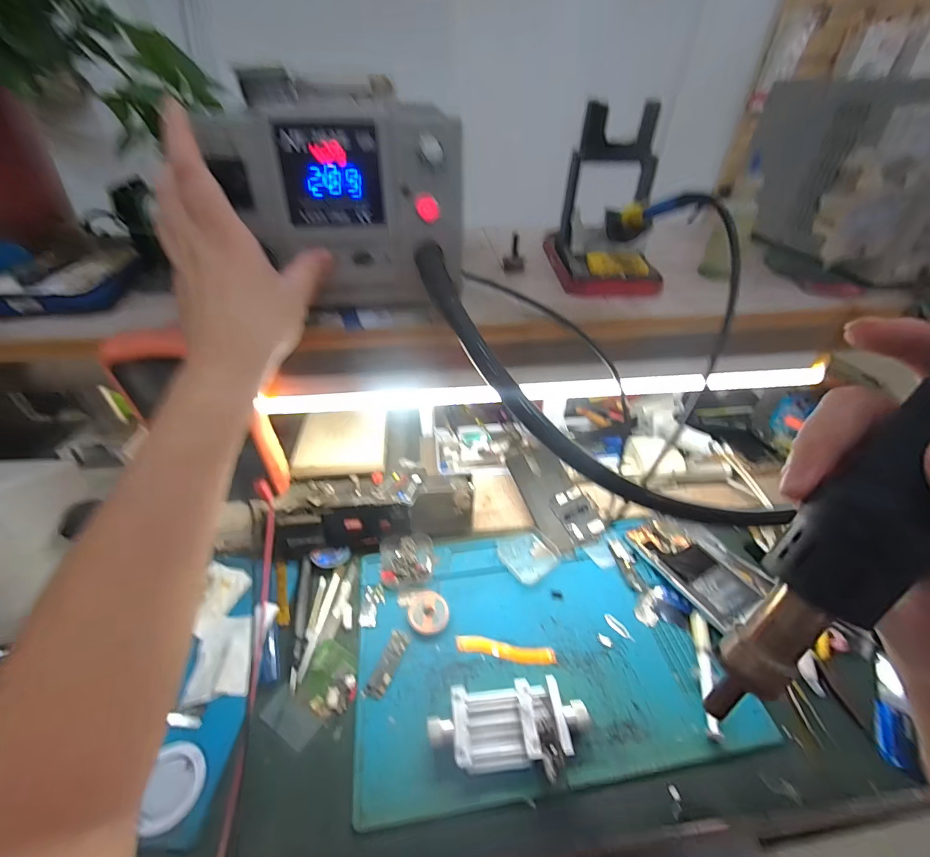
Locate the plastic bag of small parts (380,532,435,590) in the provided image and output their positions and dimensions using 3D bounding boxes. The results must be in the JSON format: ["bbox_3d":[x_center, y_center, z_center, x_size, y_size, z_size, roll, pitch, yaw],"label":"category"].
[{"bbox_3d":[-0.069,0.158,0.497,0.063,0.016,0.065,-5,40,-7],"label":"plastic bag of small parts"}]

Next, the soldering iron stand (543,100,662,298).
[{"bbox_3d":[0.143,-0.214,0.397,0.106,0.132,0.119,8,42,7],"label":"soldering iron stand"}]

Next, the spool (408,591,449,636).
[{"bbox_3d":[-0.040,0.201,0.455,0.042,0.010,0.046,0,40,0],"label":"spool"}]

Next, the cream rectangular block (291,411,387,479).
[{"bbox_3d":[-0.156,0.017,0.528,0.110,0.015,0.105,-2,40,-3],"label":"cream rectangular block"}]

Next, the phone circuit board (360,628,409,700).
[{"bbox_3d":[-0.078,0.238,0.418,0.020,0.004,0.064,15,42,17],"label":"phone circuit board"}]

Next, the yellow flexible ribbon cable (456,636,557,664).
[{"bbox_3d":[0.042,0.232,0.433,0.101,0.006,0.019,6,40,7],"label":"yellow flexible ribbon cable"}]

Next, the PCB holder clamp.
[{"bbox_3d":[0.039,0.266,0.365,0.133,0.035,0.068,-4,40,-5],"label":"PCB holder clamp"}]

